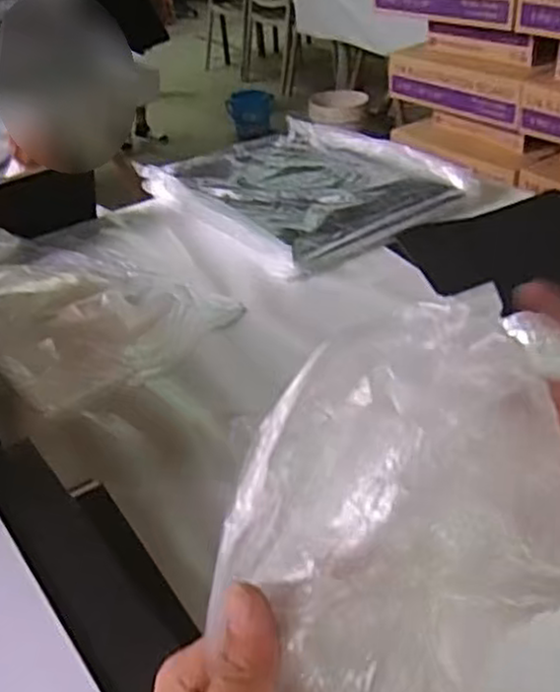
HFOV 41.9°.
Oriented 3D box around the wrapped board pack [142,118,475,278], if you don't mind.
[{"bbox_3d":[0.049,-0.305,1.374,0.450,0.050,0.491,-27,41,-28],"label":"wrapped board pack"}]

